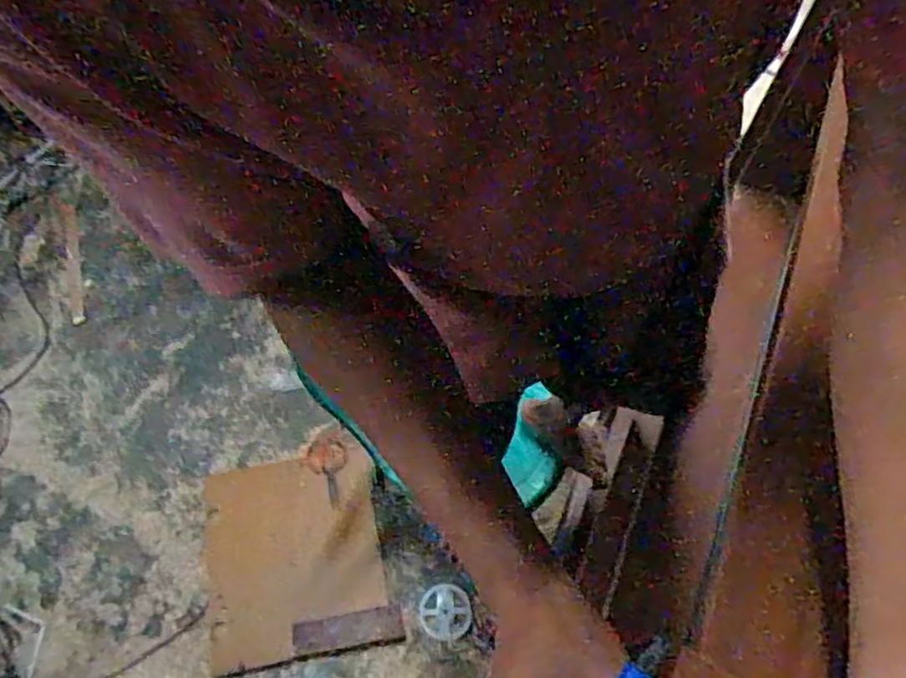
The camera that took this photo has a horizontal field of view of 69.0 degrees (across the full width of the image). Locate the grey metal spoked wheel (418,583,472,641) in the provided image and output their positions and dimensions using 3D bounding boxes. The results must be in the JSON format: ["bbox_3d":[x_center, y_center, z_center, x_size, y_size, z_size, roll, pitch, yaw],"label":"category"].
[{"bbox_3d":[-0.018,0.643,1.554,0.120,0.023,0.122,0,61,1],"label":"grey metal spoked wheel"}]

